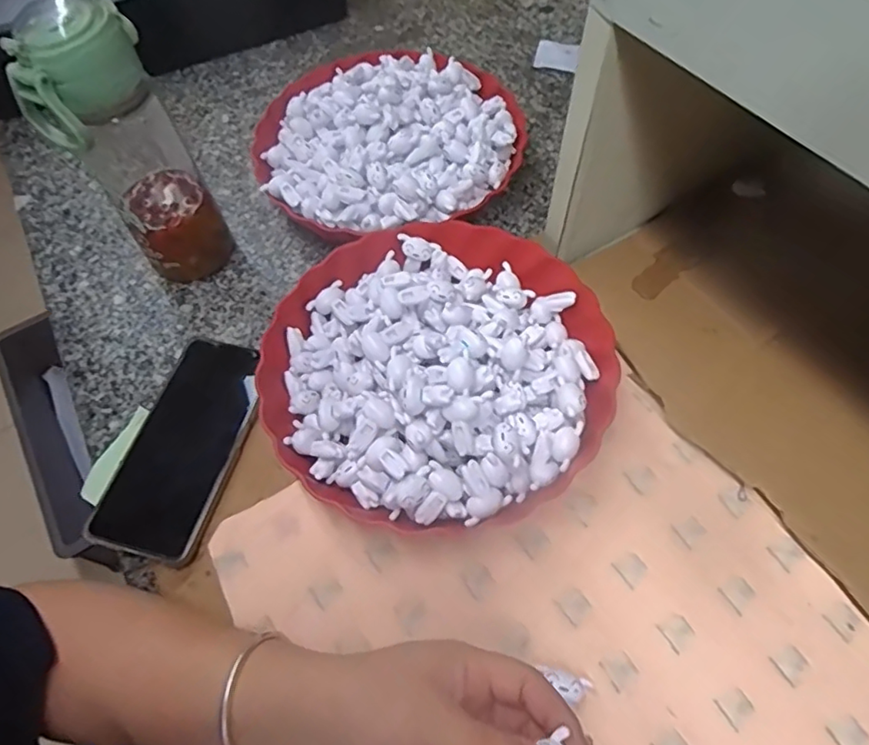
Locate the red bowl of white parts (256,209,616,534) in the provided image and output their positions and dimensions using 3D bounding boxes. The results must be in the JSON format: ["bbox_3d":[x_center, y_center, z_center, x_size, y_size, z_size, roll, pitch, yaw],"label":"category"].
[{"bbox_3d":[0.003,-0.008,0.425,0.237,0.072,0.228,-1,60,2],"label":"red bowl of white parts"}]

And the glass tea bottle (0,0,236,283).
[{"bbox_3d":[-0.221,-0.153,0.440,0.081,0.221,0.072,-36,64,-17],"label":"glass tea bottle"}]

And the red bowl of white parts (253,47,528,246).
[{"bbox_3d":[-0.039,-0.214,0.550,0.239,0.069,0.226,-1,60,2],"label":"red bowl of white parts"}]

